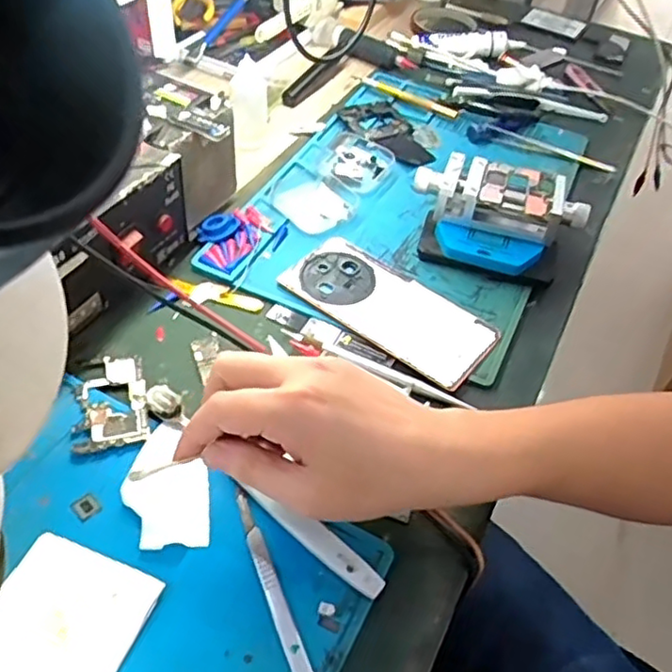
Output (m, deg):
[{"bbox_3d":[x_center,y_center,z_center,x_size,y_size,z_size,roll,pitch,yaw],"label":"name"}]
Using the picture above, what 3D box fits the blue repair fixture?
[{"bbox_3d":[0.129,-0.096,0.528,0.137,0.056,0.090,16,48,7],"label":"blue repair fixture"}]

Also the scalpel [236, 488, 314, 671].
[{"bbox_3d":[-0.033,0.134,0.338,0.010,0.004,0.121,-15,52,-19],"label":"scalpel"}]

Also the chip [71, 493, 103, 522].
[{"bbox_3d":[-0.141,0.096,0.363,0.013,0.004,0.014,-34,60,-31],"label":"chip"}]

